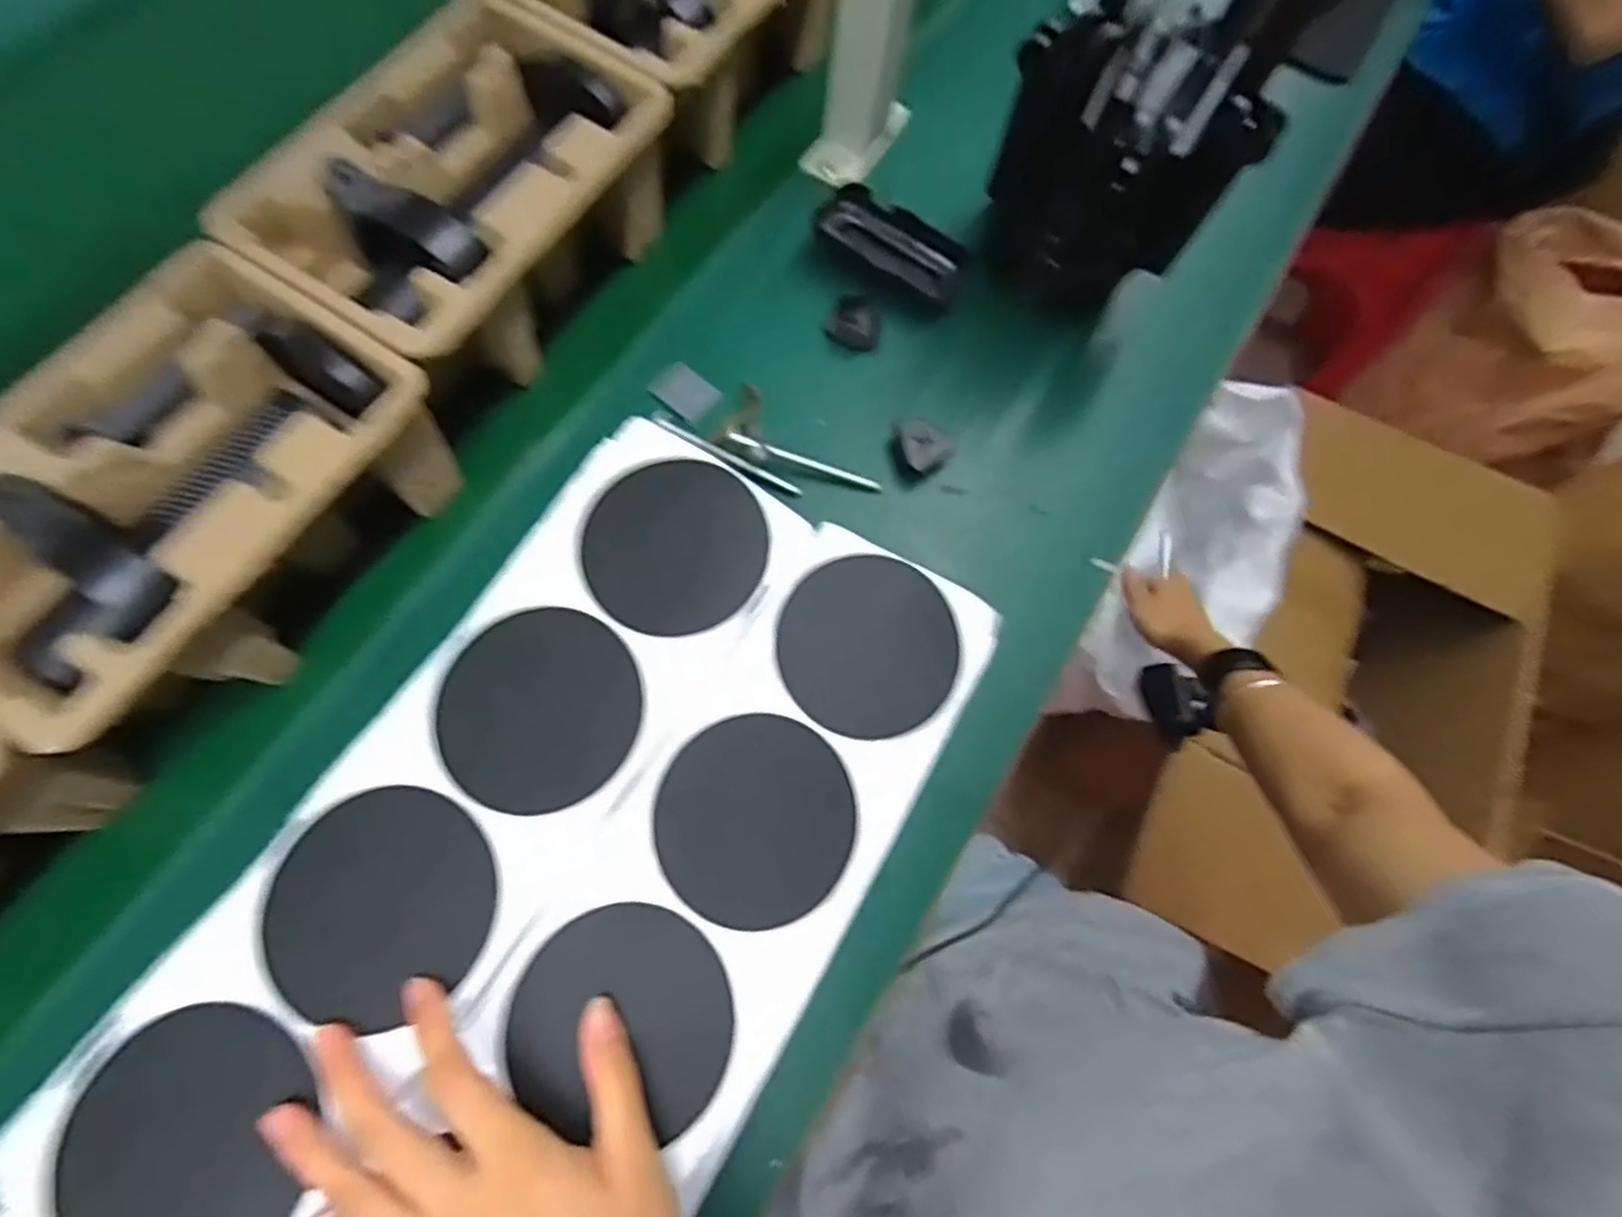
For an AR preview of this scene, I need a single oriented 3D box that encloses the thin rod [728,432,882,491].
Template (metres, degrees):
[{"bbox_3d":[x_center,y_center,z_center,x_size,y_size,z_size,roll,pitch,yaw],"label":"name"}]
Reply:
[{"bbox_3d":[-0.003,-0.093,0.488,0.100,0.007,0.009,17,71,-11],"label":"thin rod"}]

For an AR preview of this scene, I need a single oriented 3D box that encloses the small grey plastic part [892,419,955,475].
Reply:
[{"bbox_3d":[0.073,-0.107,0.494,0.036,0.017,0.030,-24,74,-10],"label":"small grey plastic part"}]

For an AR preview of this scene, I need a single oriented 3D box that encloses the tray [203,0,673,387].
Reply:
[{"bbox_3d":[-0.202,-0.234,0.472,0.155,0.110,0.219,31,73,4],"label":"tray"}]

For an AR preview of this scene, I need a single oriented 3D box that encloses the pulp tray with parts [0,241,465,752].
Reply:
[{"bbox_3d":[-0.312,-0.049,0.399,0.141,0.109,0.225,33,73,4],"label":"pulp tray with parts"}]

